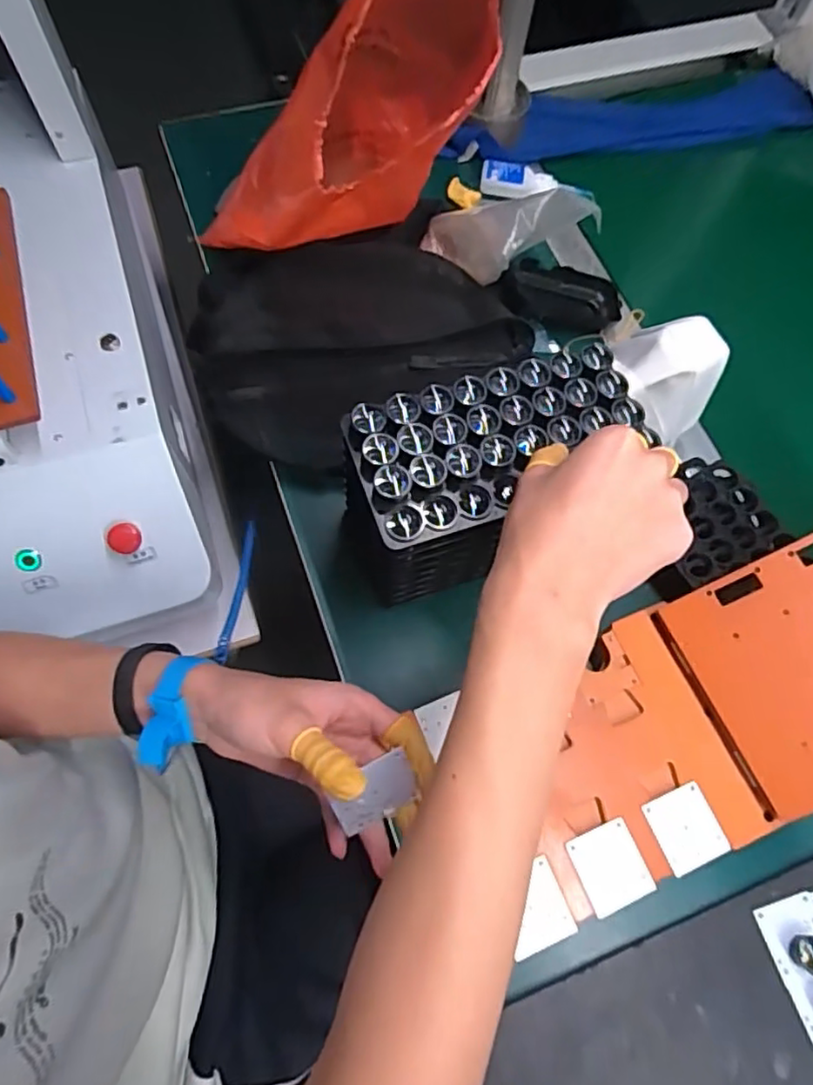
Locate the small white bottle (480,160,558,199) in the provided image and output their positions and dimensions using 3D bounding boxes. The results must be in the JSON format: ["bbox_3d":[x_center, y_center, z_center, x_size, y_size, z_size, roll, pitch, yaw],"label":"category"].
[{"bbox_3d":[0.122,-0.393,0.679,0.081,0.023,0.030,0,68,-2],"label":"small white bottle"}]

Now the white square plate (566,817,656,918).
[{"bbox_3d":[0.136,0.217,0.420,0.045,0.004,0.048,-20,70,-10],"label":"white square plate"}]

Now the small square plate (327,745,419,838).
[{"bbox_3d":[-0.017,0.139,0.346,0.043,0.004,0.036,-24,113,-4],"label":"small square plate"}]

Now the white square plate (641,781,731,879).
[{"bbox_3d":[0.192,0.195,0.430,0.045,0.004,0.048,-22,70,-10],"label":"white square plate"}]

